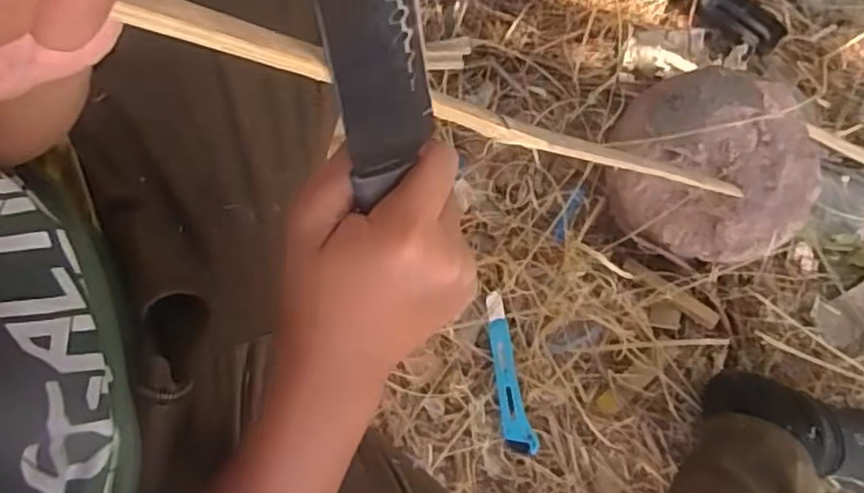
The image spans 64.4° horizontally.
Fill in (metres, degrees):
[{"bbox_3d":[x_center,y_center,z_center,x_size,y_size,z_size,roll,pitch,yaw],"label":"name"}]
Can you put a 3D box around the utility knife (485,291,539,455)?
[{"bbox_3d":[0.081,0.140,0.760,0.033,0.020,0.174,-11,69,-6],"label":"utility knife"}]

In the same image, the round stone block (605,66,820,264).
[{"bbox_3d":[0.306,-0.087,0.769,0.215,0.115,0.198,0,76,-2],"label":"round stone block"}]

